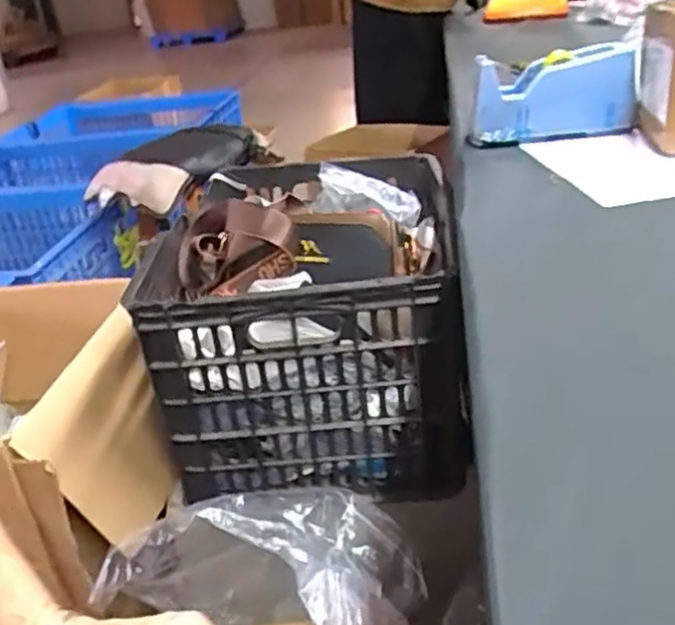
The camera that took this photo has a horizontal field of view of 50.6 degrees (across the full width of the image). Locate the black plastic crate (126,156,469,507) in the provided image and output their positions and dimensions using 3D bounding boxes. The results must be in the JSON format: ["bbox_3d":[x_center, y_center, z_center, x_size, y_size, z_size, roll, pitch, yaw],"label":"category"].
[{"bbox_3d":[-0.024,-0.015,0.948,0.346,0.268,0.478,-3,28,6],"label":"black plastic crate"}]

